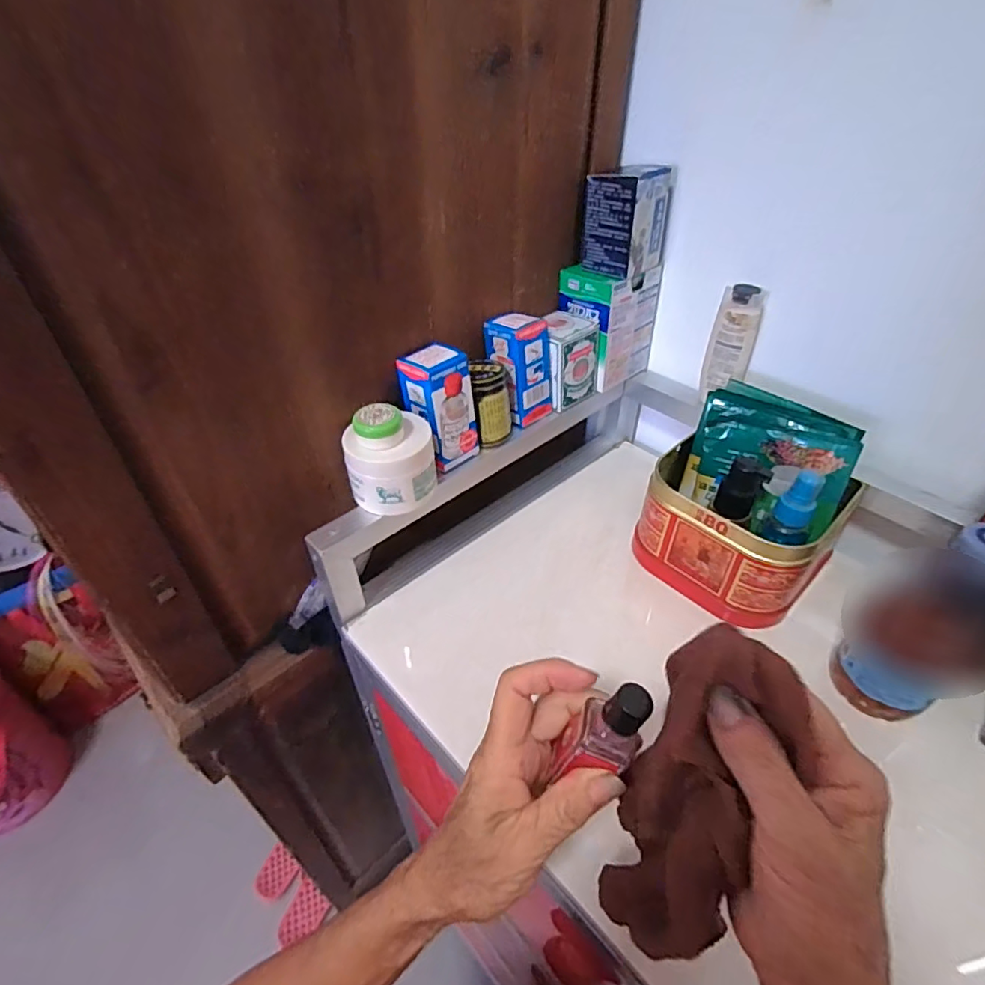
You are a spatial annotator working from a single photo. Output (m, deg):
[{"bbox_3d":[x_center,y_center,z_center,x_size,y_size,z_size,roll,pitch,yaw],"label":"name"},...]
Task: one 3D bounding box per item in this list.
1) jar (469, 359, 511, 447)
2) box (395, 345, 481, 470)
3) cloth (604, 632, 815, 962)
[{"bbox_3d":[-0.001,-0.080,0.492,0.035,0.070,0.043,-2,42,-1],"label":"jar"},{"bbox_3d":[-0.046,-0.073,0.463,0.048,0.093,0.048,31,50,30],"label":"box"},{"bbox_3d":[0.090,0.137,0.242,0.055,0.156,0.047,20,11,21],"label":"cloth"}]

